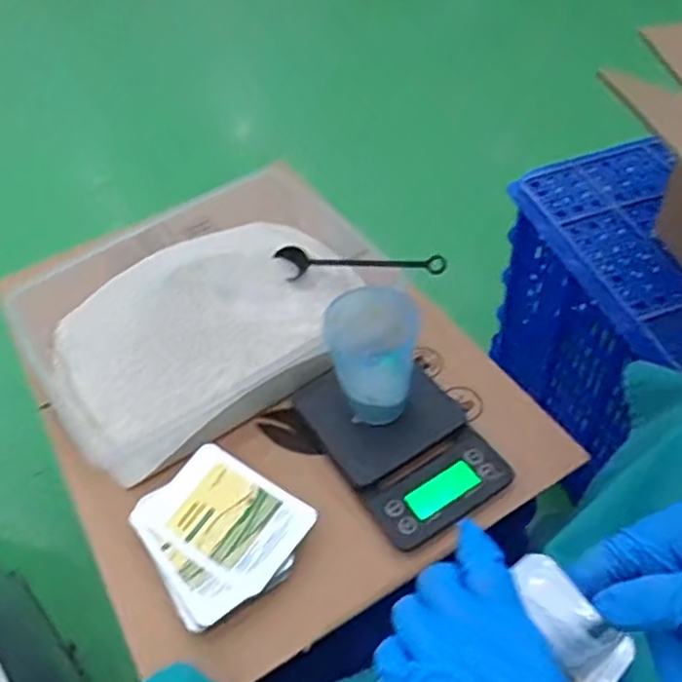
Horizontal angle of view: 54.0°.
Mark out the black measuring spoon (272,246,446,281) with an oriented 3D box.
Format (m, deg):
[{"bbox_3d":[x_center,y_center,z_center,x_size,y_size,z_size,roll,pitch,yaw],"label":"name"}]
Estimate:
[{"bbox_3d":[0.016,-0.082,0.726,0.209,0.019,0.037,6,48,30],"label":"black measuring spoon"}]

